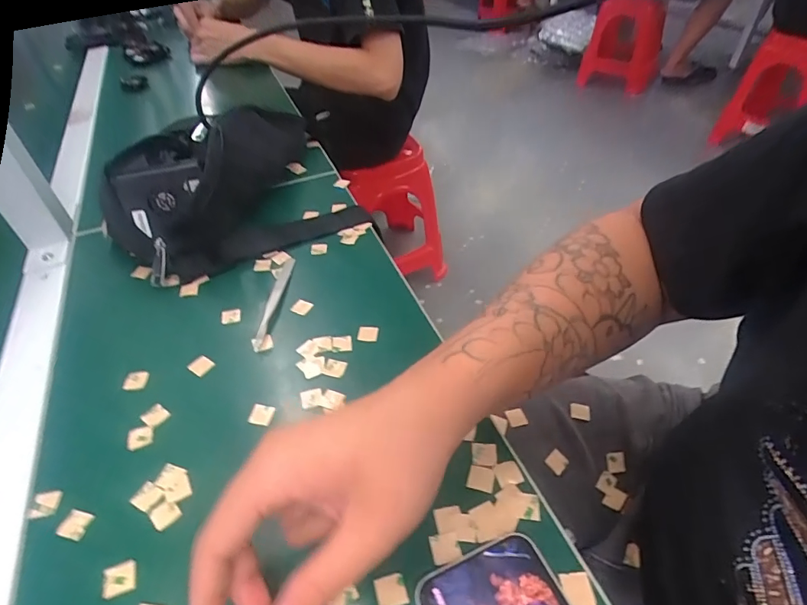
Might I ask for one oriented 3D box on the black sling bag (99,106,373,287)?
[{"bbox_3d":[-0.193,-0.141,0.516,0.245,0.089,0.221,-24,48,-17],"label":"black sling bag"}]

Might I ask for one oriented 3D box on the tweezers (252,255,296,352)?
[{"bbox_3d":[-0.115,-0.004,0.426,0.010,0.009,0.116,0,46,5],"label":"tweezers"}]

